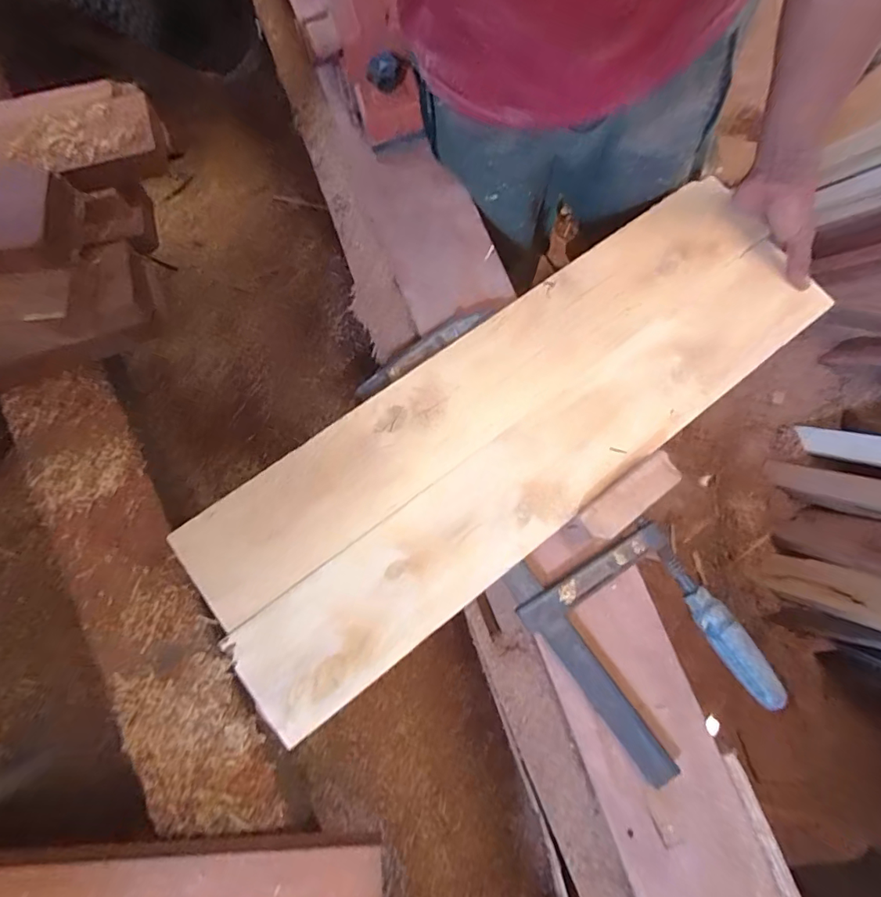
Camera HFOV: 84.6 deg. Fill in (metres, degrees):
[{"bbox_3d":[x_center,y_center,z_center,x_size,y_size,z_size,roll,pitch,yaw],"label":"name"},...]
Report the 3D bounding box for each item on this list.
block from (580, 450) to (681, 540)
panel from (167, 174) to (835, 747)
[{"bbox_3d":[0.181,0.047,0.466,0.108,0.031,0.033,-37,78,-9],"label":"block"},{"bbox_3d":[0.089,-0.042,0.505,0.710,0.015,0.226,-37,78,-12],"label":"panel"}]

